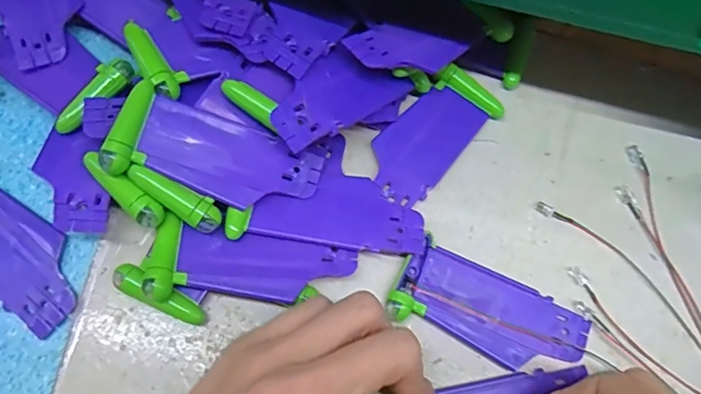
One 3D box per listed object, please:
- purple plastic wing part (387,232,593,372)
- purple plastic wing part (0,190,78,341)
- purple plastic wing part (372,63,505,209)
[{"bbox_3d":[0.064,0.054,0.241,0.088,0.009,0.040,27,72,7],"label":"purple plastic wing part"},{"bbox_3d":[-0.156,0.021,0.237,0.085,0.010,0.040,36,73,10],"label":"purple plastic wing part"},{"bbox_3d":[0.041,-0.032,0.270,0.037,0.009,0.078,41,74,11],"label":"purple plastic wing part"}]

